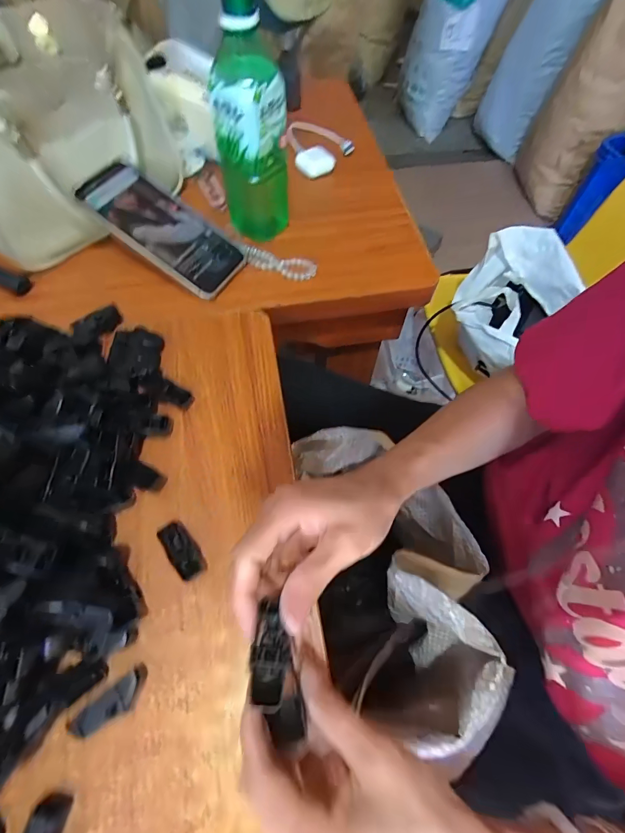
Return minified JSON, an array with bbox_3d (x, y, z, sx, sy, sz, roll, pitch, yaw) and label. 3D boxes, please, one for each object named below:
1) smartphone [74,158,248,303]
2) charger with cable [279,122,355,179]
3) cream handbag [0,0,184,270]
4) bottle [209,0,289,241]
[{"bbox_3d":[-0.158,-0.203,0.418,0.167,0.014,0.083,36,64,-9],"label":"smartphone"},{"bbox_3d":[0.007,-0.385,0.551,0.091,0.024,0.108,-18,64,-12],"label":"charger with cable"},{"bbox_3d":[-0.259,-0.282,0.404,0.136,0.166,0.215,11,62,3],"label":"cream handbag"},{"bbox_3d":[-0.061,-0.273,0.388,0.057,0.195,0.061,24,64,10],"label":"bottle"}]

